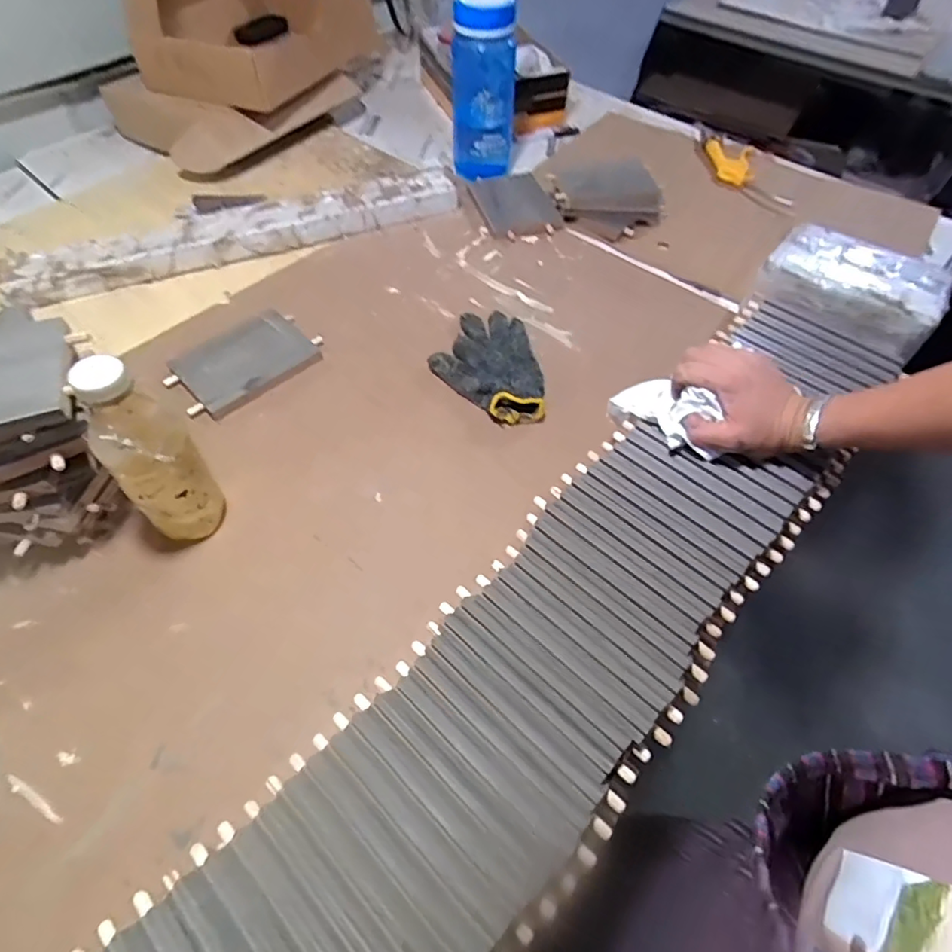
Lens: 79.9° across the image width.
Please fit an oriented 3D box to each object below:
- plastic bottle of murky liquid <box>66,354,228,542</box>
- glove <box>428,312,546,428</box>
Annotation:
[{"bbox_3d":[-0.295,-0.021,0.515,0.076,0.209,0.083,-34,61,-22],"label":"plastic bottle of murky liquid"},{"bbox_3d":[0.012,-0.140,0.714,0.129,0.034,0.189,-7,55,-5],"label":"glove"}]

